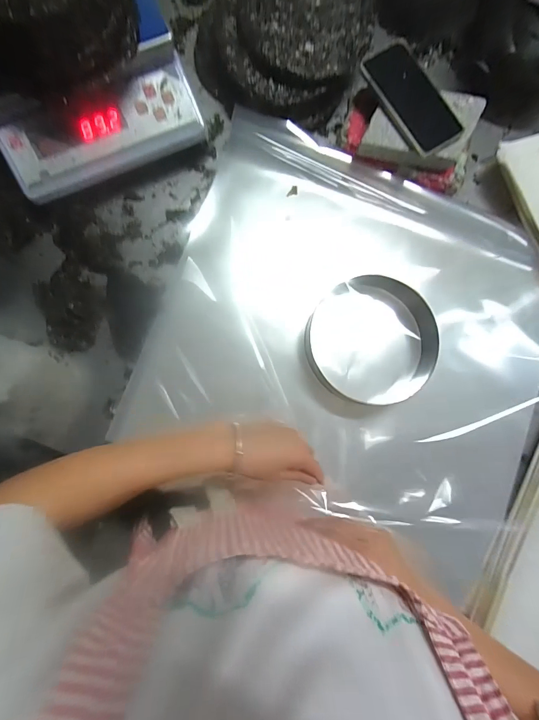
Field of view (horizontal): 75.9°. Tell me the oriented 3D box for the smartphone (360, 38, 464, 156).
[{"bbox_3d":[0.204,-0.374,0.491,0.086,0.007,0.165,-33,87,-7],"label":"smartphone"}]

